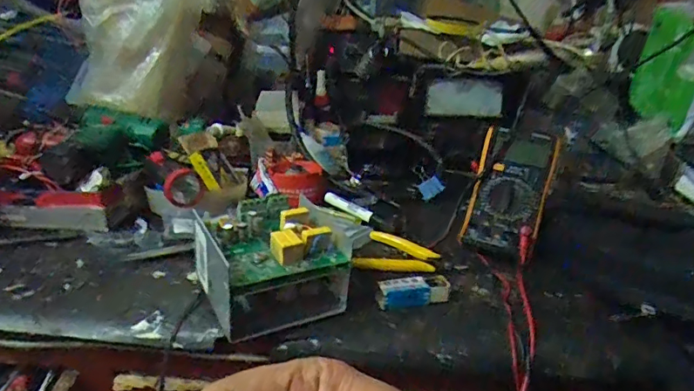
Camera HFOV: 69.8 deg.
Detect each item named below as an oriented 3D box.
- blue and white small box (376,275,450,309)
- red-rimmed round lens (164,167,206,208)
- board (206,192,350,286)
[{"bbox_3d":[0.063,0.090,0.469,0.072,0.018,0.028,-6,22,-20],"label":"blue and white small box"},{"bbox_3d":[-0.198,-0.010,0.604,0.048,0.055,0.019,-3,21,-14],"label":"red-rimmed round lens"},{"bbox_3d":[-0.066,0.035,0.443,0.096,0.031,0.103,-10,23,-29],"label":"board"}]

